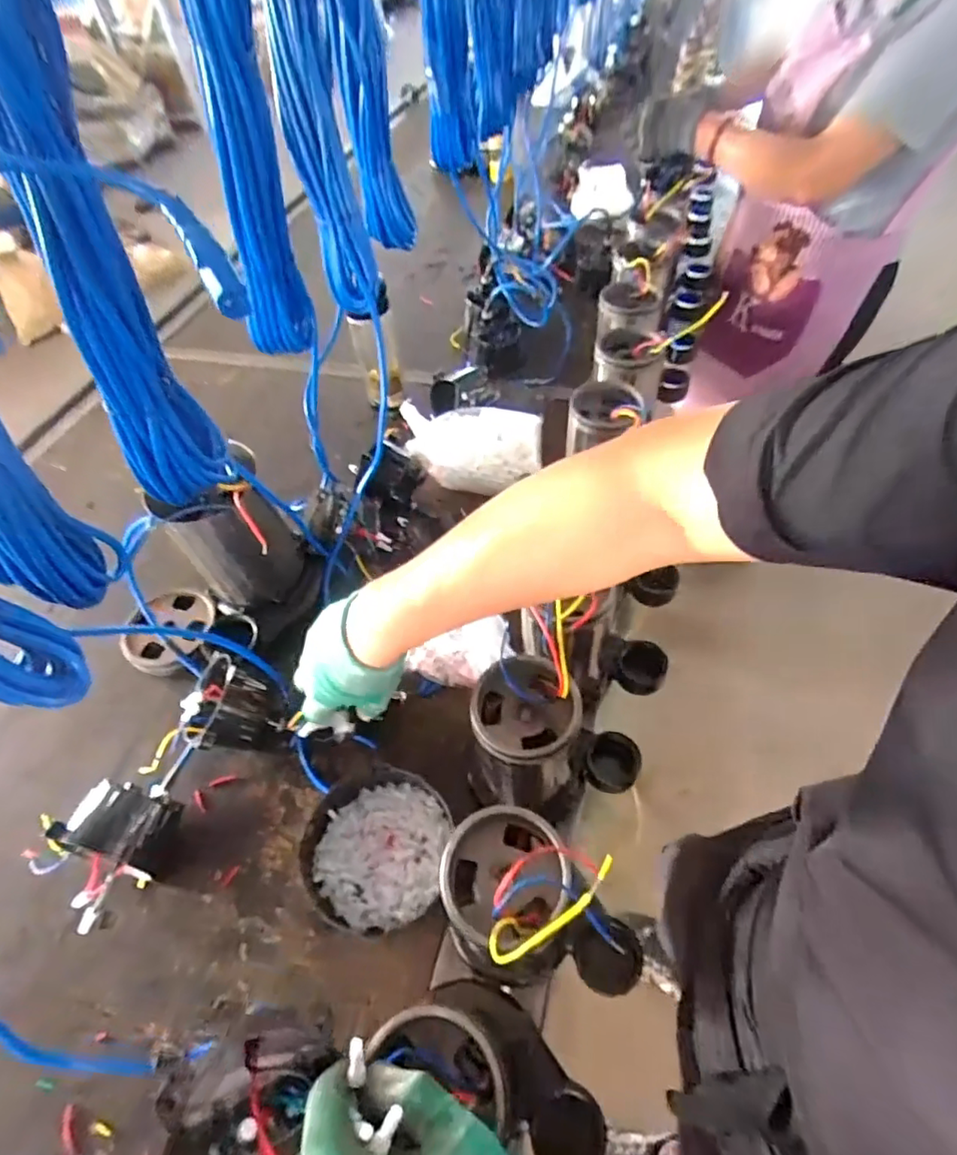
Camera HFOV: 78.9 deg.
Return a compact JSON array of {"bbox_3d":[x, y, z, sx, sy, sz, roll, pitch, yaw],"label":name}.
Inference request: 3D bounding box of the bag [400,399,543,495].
[{"bbox_3d":[-0.009,-0.197,0.864,0.209,0.076,0.129,2,53,7],"label":"bag"}]

